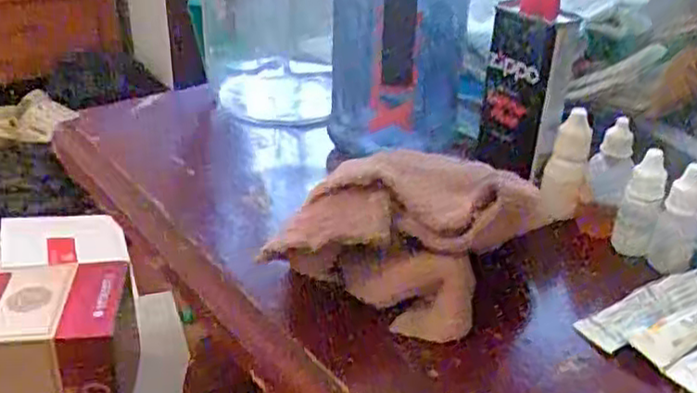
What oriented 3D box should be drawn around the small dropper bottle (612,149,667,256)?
[{"bbox_3d":[0.162,0.004,0.397,0.020,0.058,0.016,15,33,22],"label":"small dropper bottle"}]

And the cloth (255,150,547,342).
[{"bbox_3d":[0.028,0.021,0.351,0.125,0.065,0.058,8,31,11],"label":"cloth"}]

